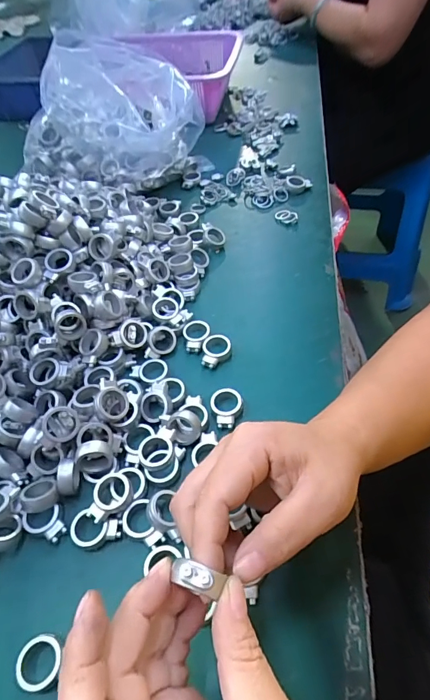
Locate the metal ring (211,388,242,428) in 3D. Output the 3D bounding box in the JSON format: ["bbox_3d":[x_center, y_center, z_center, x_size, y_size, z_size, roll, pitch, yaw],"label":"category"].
[{"bbox_3d":[0.009,0.046,0.329,0.026,0.007,0.032,5,51,7],"label":"metal ring"}]

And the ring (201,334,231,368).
[{"bbox_3d":[0.002,0.000,0.368,0.026,0.009,0.034,3,51,5],"label":"ring"}]

